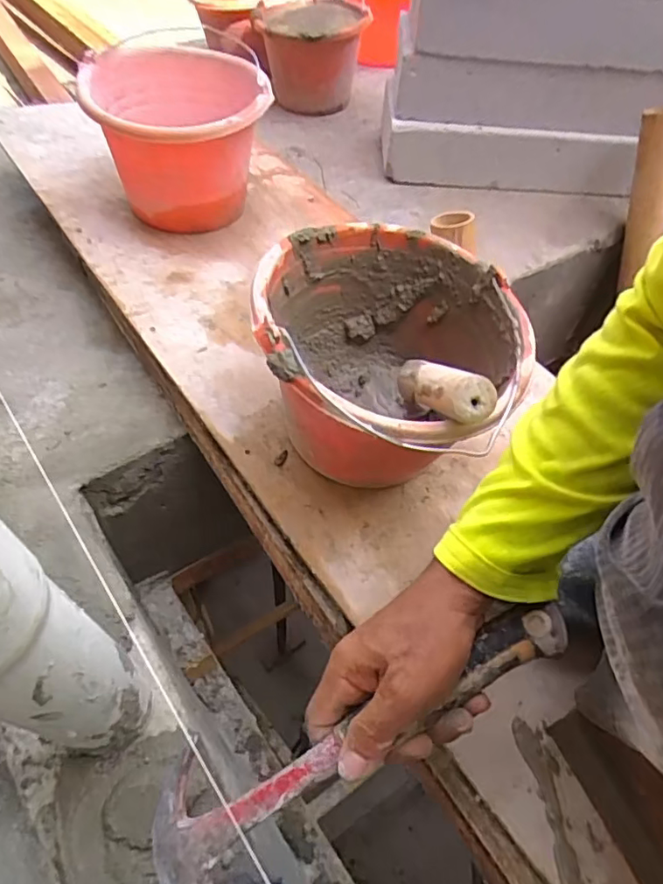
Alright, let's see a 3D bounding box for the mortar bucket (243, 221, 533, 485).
[{"bbox_3d":[0.046,-0.070,0.508,0.214,0.178,0.242,7,53,3],"label":"mortar bucket"}]

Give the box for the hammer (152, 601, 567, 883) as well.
[{"bbox_3d":[0.020,0.170,0.329,0.271,0.022,0.078,-29,58,-5],"label":"hammer"}]

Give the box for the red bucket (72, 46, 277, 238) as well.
[{"bbox_3d":[-0.194,-0.404,0.755,0.210,0.159,0.262,-10,54,-10],"label":"red bucket"}]

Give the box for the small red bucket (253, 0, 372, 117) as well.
[{"bbox_3d":[-0.047,-0.808,1.178,0.209,0.161,0.224,-3,53,-5],"label":"small red bucket"}]

